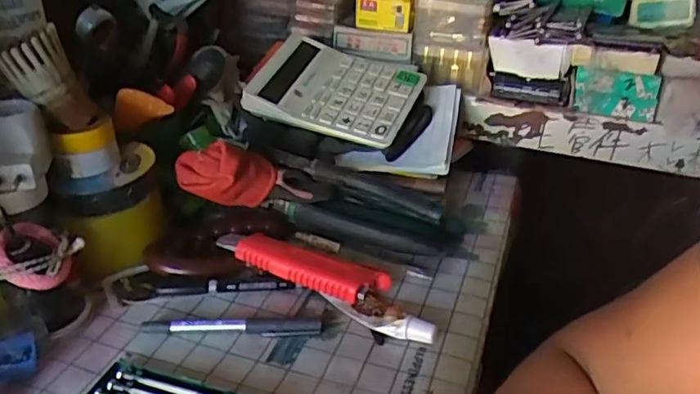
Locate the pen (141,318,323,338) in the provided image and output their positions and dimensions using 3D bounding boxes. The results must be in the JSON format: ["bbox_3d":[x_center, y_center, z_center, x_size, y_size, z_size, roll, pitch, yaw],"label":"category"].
[{"bbox_3d":[-0.089,0.098,0.446,0.132,0.011,0.014,2,30,1],"label":"pen"}]

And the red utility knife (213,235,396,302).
[{"bbox_3d":[-0.043,0.057,0.492,0.149,0.033,0.027,13,32,18],"label":"red utility knife"}]

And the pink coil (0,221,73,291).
[{"bbox_3d":[-0.224,0.042,0.415,0.051,0.020,0.051,31,30,-20],"label":"pink coil"}]

